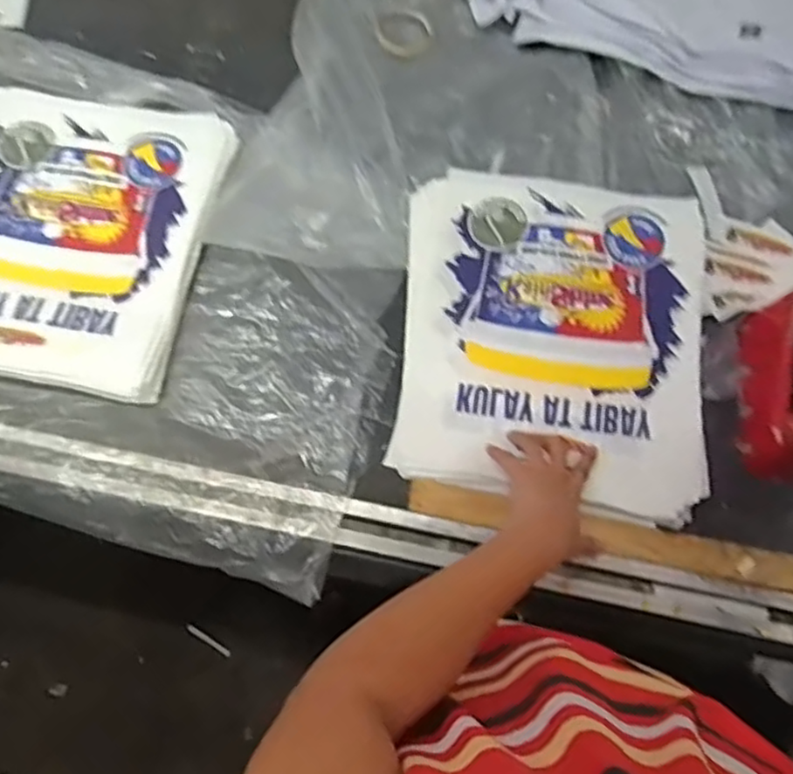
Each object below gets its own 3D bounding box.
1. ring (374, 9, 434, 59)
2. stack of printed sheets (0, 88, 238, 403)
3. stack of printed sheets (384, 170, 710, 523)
[{"bbox_3d":[0.013,-0.507,0.957,0.085,0.015,0.082,0,72,-1],"label":"ring"},{"bbox_3d":[-0.413,-0.201,0.820,0.342,0.038,0.397,11,72,2],"label":"stack of printed sheets"},{"bbox_3d":[0.184,-0.067,0.798,0.347,0.038,0.397,6,72,0],"label":"stack of printed sheets"}]

